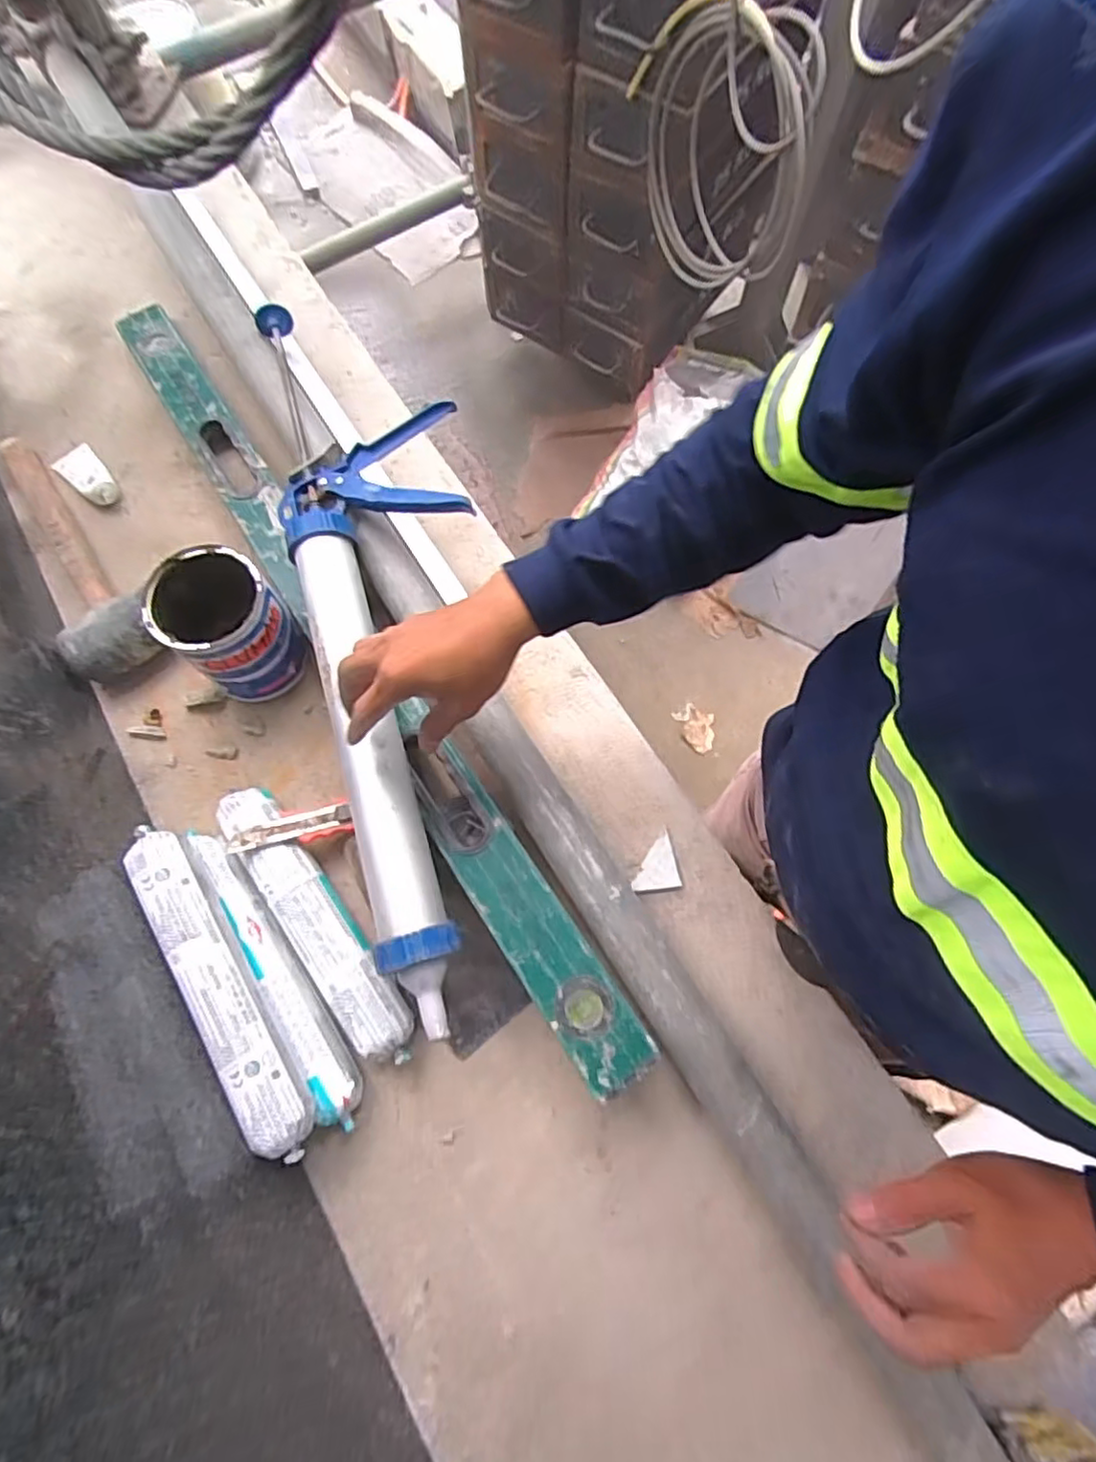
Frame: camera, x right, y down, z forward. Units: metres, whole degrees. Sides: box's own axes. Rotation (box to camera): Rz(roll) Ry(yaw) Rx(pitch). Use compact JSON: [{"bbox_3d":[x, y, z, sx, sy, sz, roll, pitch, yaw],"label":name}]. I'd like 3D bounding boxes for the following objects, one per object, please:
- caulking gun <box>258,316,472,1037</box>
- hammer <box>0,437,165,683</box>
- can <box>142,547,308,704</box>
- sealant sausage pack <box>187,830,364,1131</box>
[{"bbox_3d":[-0.145,-0.131,0.589,0.159,0.062,0.740,-13,70,-3],"label":"caulking gun"},{"bbox_3d":[-0.519,-0.187,0.677,0.097,0.068,0.342,-40,76,-10],"label":"hammer"},{"bbox_3d":[-0.295,-0.098,0.615,0.104,0.124,0.108,-32,75,-8],"label":"can"},{"bbox_3d":[-0.227,0.201,0.554,0.043,0.050,0.272,-31,75,-8],"label":"sealant sausage pack"}]

